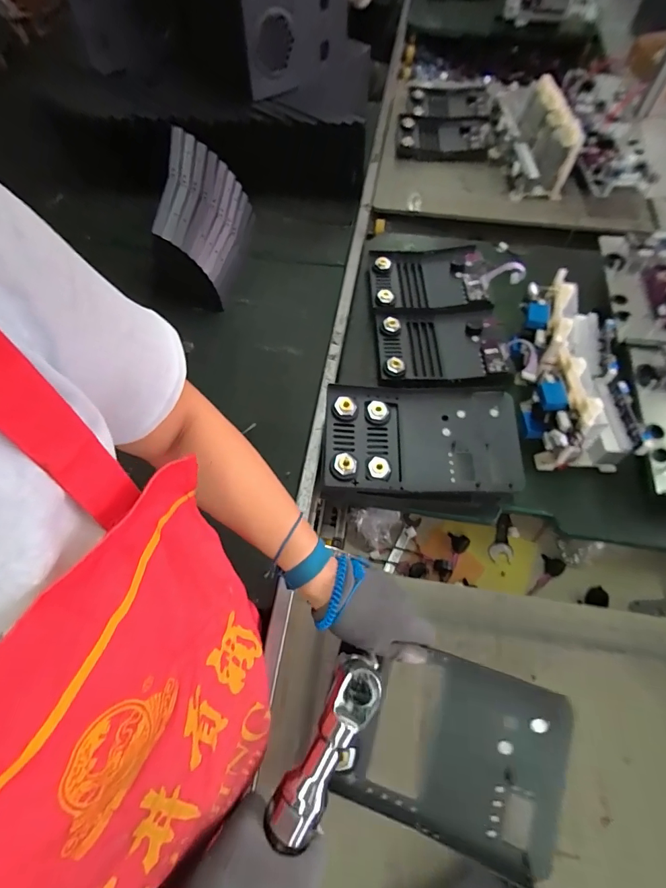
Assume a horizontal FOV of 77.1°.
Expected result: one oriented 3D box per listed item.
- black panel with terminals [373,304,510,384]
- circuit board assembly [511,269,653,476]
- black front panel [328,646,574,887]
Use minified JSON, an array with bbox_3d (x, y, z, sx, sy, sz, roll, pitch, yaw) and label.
[{"bbox_3d":[0.171,-0.164,0.693,0.191,0.034,0.155,0,62,1],"label":"black panel with terminals"},{"bbox_3d":[0.354,-0.110,0.616,0.165,0.117,0.286,2,62,2],"label":"circuit board assembly"},{"bbox_3d":[0.112,0.282,0.387,0.183,0.018,0.151,11,77,22],"label":"black front panel"}]

